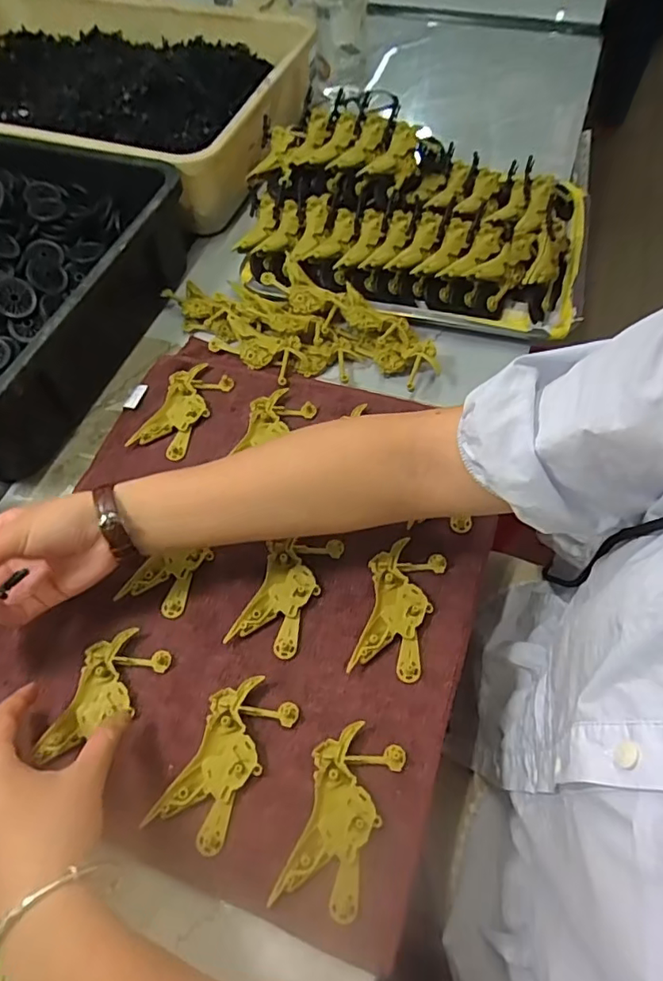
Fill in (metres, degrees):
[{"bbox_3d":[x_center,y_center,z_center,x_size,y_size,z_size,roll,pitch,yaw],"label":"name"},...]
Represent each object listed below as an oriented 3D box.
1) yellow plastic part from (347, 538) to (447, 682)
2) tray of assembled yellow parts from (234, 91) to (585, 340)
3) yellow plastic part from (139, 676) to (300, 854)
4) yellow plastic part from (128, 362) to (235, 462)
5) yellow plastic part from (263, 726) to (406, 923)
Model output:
[{"bbox_3d":[0.048,0.086,0.401,0.051,0.011,0.097,16,62,9],"label":"yellow plastic part"},{"bbox_3d":[0.083,-0.284,0.569,0.353,0.078,0.226,12,61,7],"label":"tray of assembled yellow parts"},{"bbox_3d":[-0.068,0.170,0.354,0.051,0.008,0.097,27,64,15],"label":"yellow plastic part"},{"bbox_3d":[-0.135,-0.074,0.501,0.051,0.010,0.097,22,63,13],"label":"yellow plastic part"},{"bbox_3d":[0.004,0.200,0.335,0.049,0.011,0.102,20,62,11],"label":"yellow plastic part"}]

